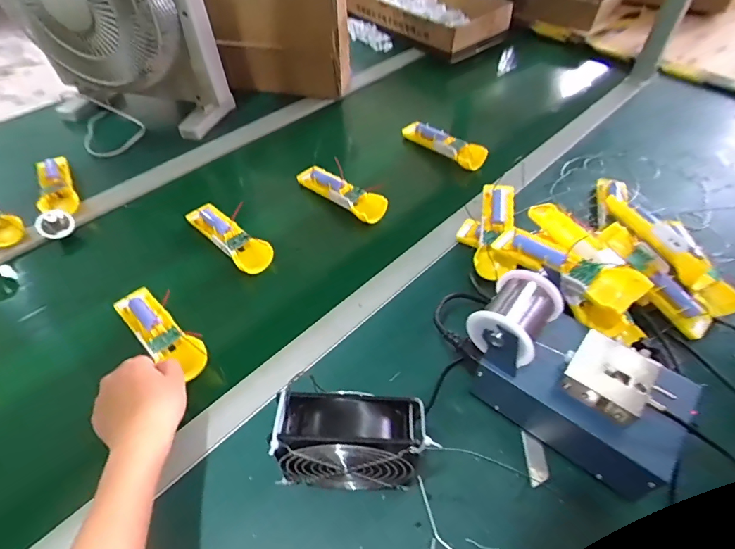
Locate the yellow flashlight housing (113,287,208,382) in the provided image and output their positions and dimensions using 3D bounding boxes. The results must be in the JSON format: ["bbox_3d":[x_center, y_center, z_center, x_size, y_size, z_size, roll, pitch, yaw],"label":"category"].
[{"bbox_3d":[-0.247,0.064,0.513,0.158,0.024,0.048,31,56,27],"label":"yellow flashlight housing"}]

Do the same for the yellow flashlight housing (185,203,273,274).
[{"bbox_3d":[-0.205,-0.060,0.636,0.050,0.024,0.165,-36,59,-27],"label":"yellow flashlight housing"}]

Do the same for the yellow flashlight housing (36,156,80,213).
[{"bbox_3d":[-0.503,-0.140,0.701,0.052,0.026,0.167,-26,55,-22],"label":"yellow flashlight housing"}]

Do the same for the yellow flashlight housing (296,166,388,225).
[{"bbox_3d":[-0.047,-0.132,0.697,0.166,0.029,0.045,32,56,23],"label":"yellow flashlight housing"}]

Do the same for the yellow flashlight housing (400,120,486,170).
[{"bbox_3d":[0.139,-0.241,0.786,0.049,0.028,0.166,-35,59,-26],"label":"yellow flashlight housing"}]

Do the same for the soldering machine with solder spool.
[{"bbox_3d":[0.203,0.097,0.427,0.196,0.140,0.106,35,57,25],"label":"soldering machine with solder spool"}]

